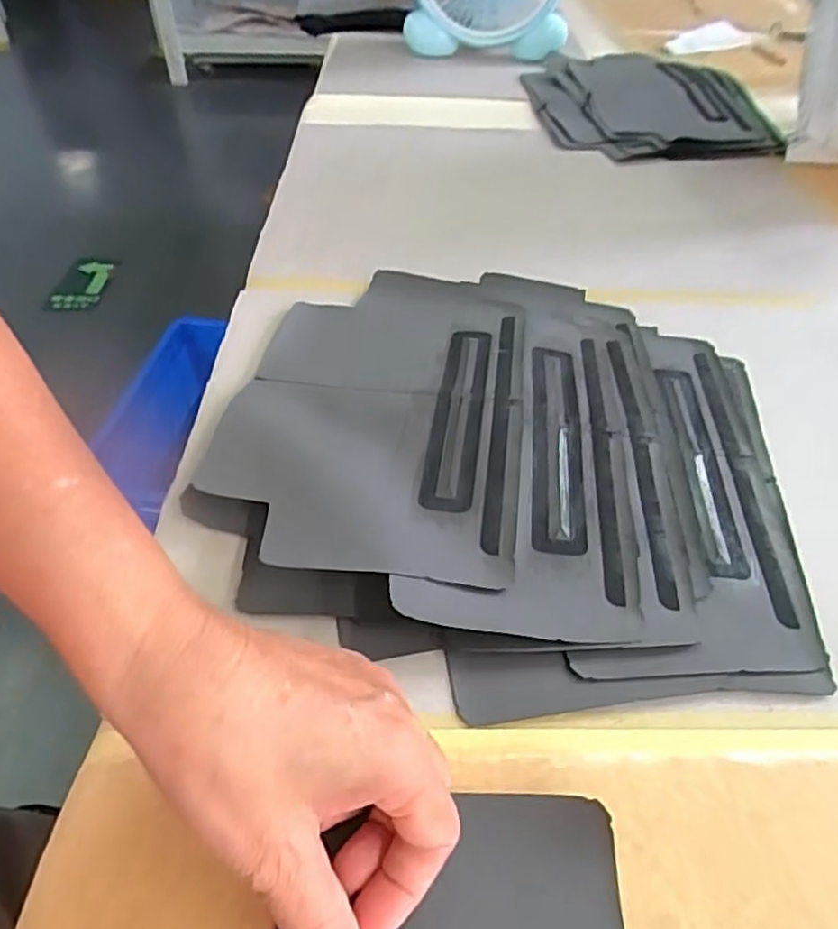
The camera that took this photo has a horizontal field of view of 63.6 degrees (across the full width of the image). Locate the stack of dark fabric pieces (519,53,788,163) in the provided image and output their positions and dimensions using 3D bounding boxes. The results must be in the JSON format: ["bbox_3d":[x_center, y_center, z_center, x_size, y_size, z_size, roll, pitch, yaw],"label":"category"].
[{"bbox_3d":[0.270,-0.434,0.807,0.271,0.035,0.290,-1,46,-4],"label":"stack of dark fabric pieces"}]

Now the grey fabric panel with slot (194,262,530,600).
[{"bbox_3d":[-0.023,-0.046,0.420,0.168,0.019,0.283,7,46,4],"label":"grey fabric panel with slot"}]

